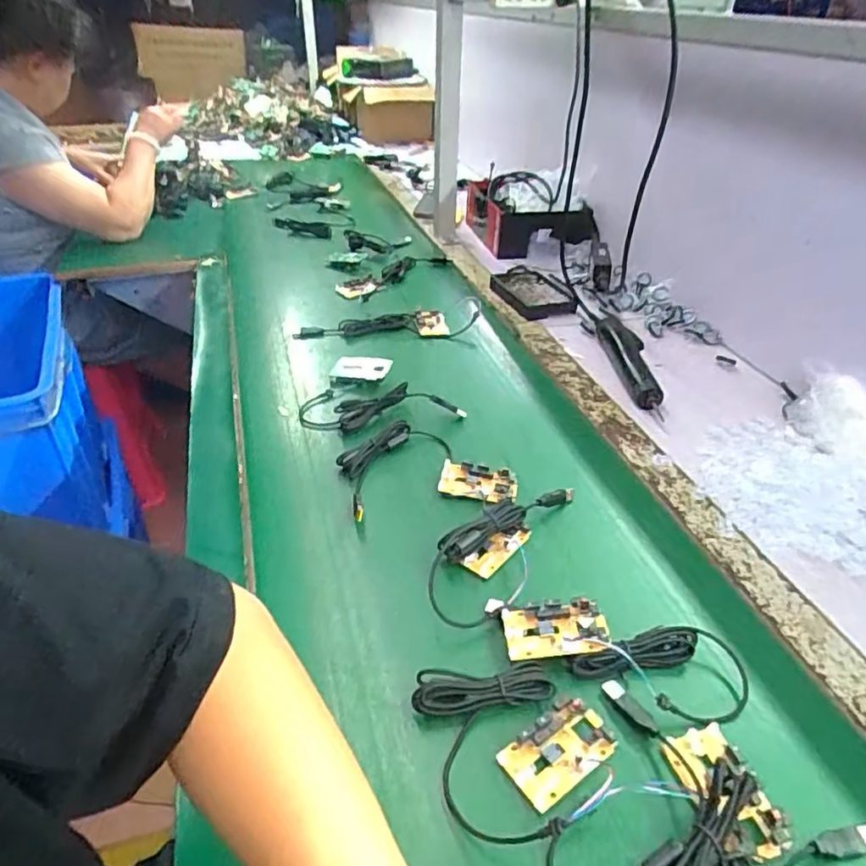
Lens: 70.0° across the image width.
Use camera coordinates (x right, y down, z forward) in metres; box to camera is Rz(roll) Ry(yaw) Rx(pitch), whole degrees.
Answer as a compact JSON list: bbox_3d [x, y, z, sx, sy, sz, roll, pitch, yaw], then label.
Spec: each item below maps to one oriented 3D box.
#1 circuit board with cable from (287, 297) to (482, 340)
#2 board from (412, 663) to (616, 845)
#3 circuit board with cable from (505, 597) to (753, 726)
[{"bbox_3d":[-0.051,-0.158,0.929,0.289,0.022,0.103,-11,37,-17],"label":"circuit board with cable"},{"bbox_3d":[0.060,0.202,0.413,0.120,0.028,0.129,-10,37,-16],"label":"board"},{"bbox_3d":[0.144,0.167,0.466,0.181,0.024,0.071,8,36,8],"label":"circuit board with cable"}]

